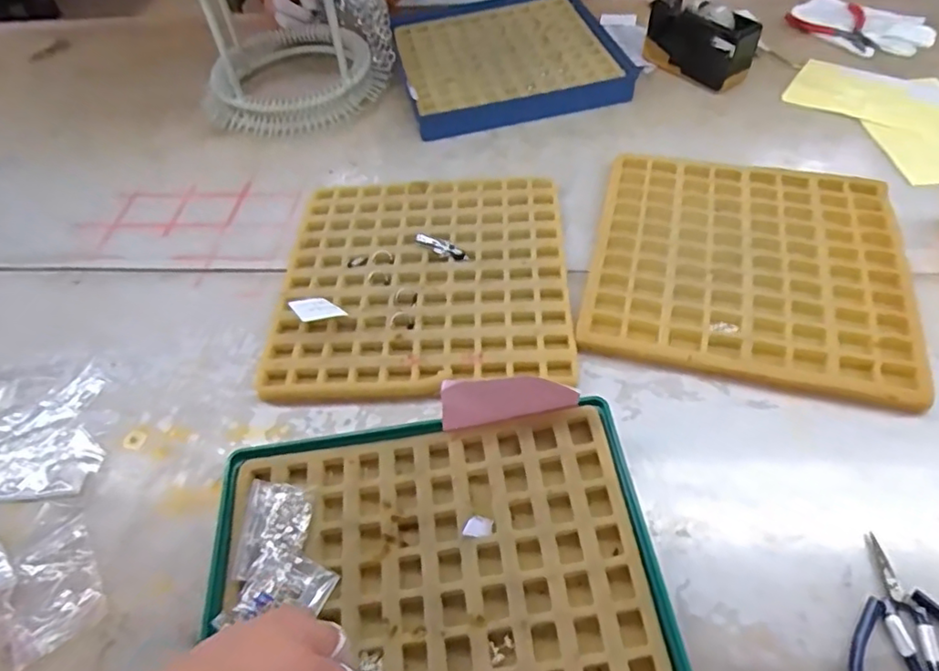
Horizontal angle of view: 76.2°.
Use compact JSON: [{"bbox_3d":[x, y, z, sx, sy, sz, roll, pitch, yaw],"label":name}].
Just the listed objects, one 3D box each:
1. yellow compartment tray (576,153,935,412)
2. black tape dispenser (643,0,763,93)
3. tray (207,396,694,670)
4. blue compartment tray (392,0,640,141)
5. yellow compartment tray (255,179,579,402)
[{"bbox_3d":[0.248,-0.070,0.543,0.257,0.015,0.267,10,53,14],"label":"yellow compartment tray"},{"bbox_3d":[0.282,-0.361,0.736,0.067,0.074,0.145,-27,54,-15],"label":"black tape dispenser"},{"bbox_3d":[-0.018,0.172,0.352,0.266,0.027,0.269,-9,51,-1],"label":"tray"},{"bbox_3d":[0.040,-0.379,0.804,0.268,0.031,0.299,-15,51,-6],"label":"blue compartment tray"},{"bbox_3d":[-0.043,-0.058,0.555,0.258,0.027,0.262,-2,51,5],"label":"yellow compartment tray"}]

